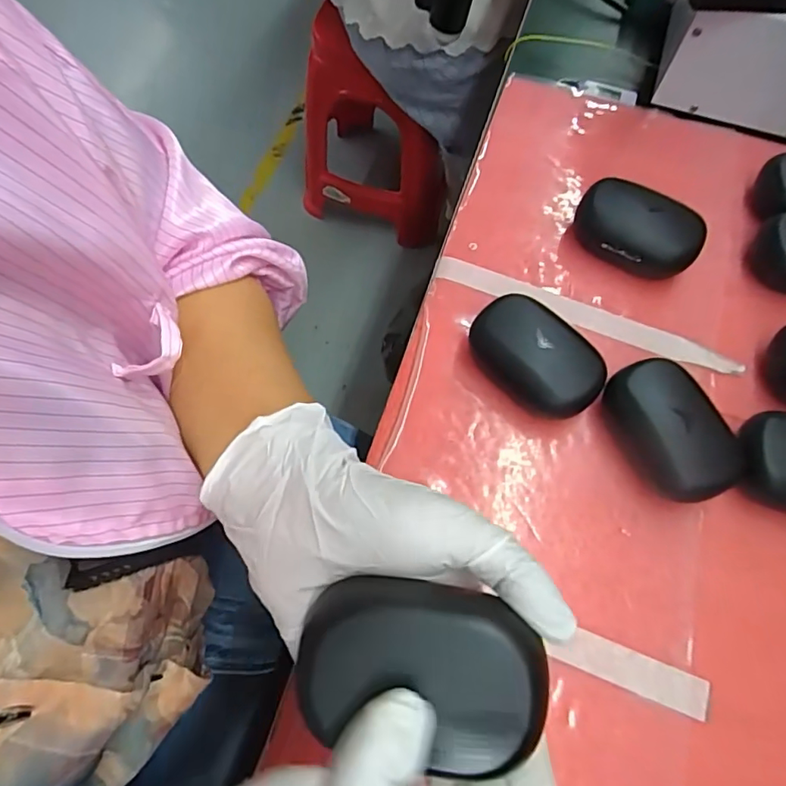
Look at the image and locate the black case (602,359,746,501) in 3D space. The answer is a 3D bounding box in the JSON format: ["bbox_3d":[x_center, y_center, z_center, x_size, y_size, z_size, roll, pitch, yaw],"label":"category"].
[{"bbox_3d":[0.166,0.022,0.311,0.058,0.036,0.083,-13,67,-7],"label":"black case"}]

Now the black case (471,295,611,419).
[{"bbox_3d":[0.090,-0.022,0.327,0.083,0.041,0.047,41,71,15],"label":"black case"}]

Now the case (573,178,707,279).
[{"bbox_3d":[0.171,-0.113,0.370,0.083,0.037,0.050,31,69,12],"label":"case"}]

